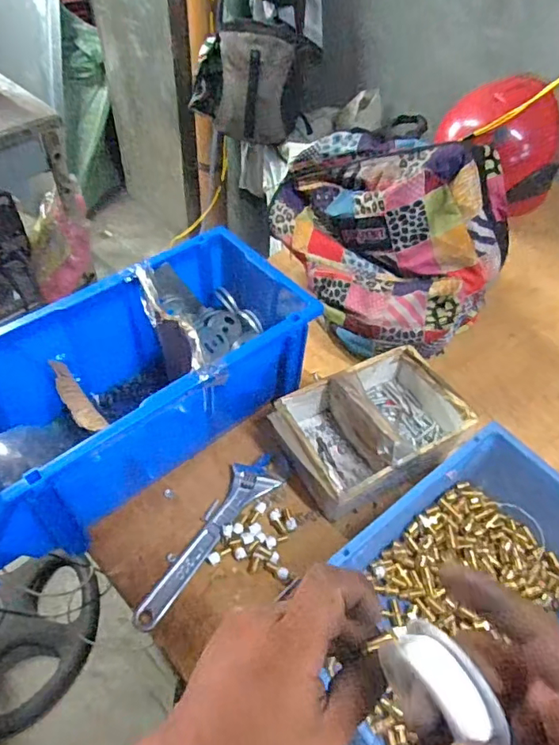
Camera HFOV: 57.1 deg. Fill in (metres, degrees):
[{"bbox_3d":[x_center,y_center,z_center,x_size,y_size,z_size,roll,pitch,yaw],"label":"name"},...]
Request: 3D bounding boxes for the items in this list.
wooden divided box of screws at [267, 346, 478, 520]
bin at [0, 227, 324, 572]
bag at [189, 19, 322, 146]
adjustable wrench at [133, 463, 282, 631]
[{"bbox_3d":[0.118,0.069,0.668,0.232,0.092,0.160,-23,56,-21],"label":"wooden divided box of screws"},{"bbox_3d":[-0.184,0.018,0.620,0.433,0.168,0.200,-33,61,-26],"label":"bin"},{"bbox_3d":[-0.076,-0.753,1.330,0.290,0.242,0.130,19,53,10],"label":"bag"},{"bbox_3d":[-0.088,0.195,0.602,0.054,0.013,0.221,31,55,20],"label":"adjustable wrench"}]

